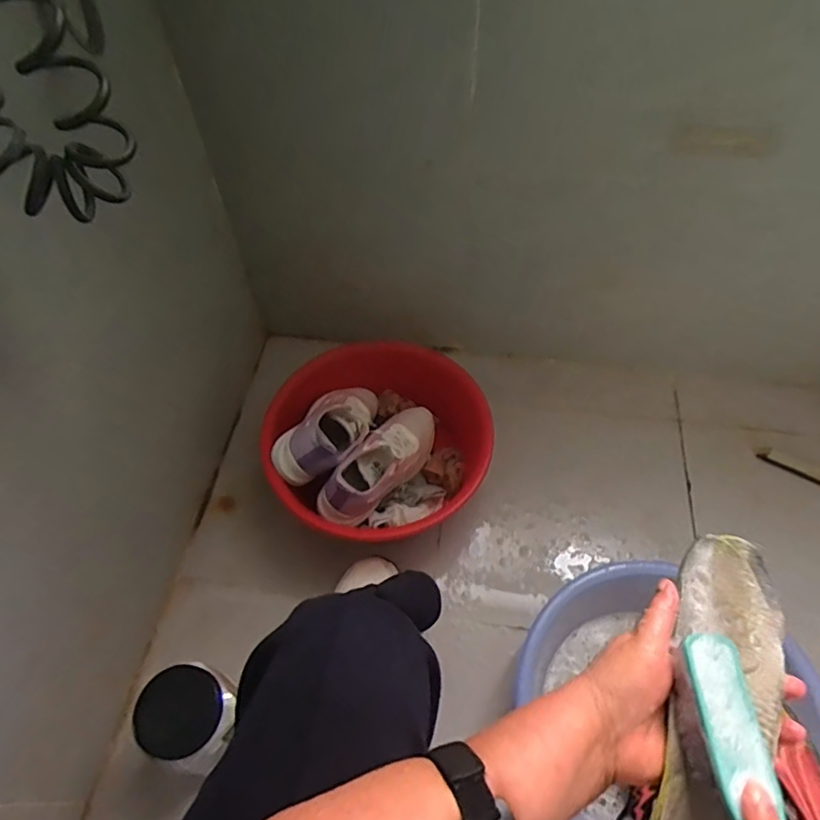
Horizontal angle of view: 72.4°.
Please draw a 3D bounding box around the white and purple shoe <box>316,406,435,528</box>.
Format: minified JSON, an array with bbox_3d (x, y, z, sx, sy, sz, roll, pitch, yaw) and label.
[{"bbox_3d":[-0.039,0.075,0.859,0.079,0.103,0.239,31,63,19],"label":"white and purple shoe"}]

